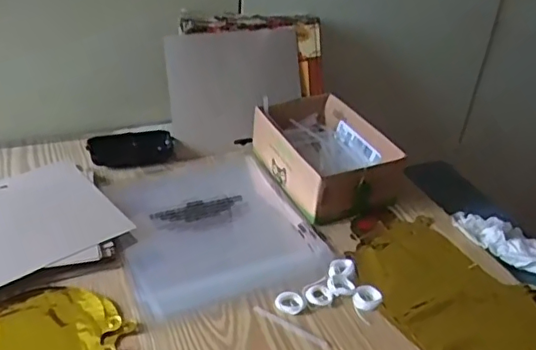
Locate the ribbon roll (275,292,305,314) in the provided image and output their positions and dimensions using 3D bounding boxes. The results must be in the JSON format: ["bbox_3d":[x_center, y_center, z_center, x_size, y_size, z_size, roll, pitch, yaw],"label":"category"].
[{"bbox_3d":[0.022,0.126,0.556,0.028,0.008,0.024,3,34,-2],"label":"ribbon roll"}]

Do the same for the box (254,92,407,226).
[{"bbox_3d":[0.069,-0.031,0.740,0.135,0.067,0.210,-14,38,-25],"label":"box"}]

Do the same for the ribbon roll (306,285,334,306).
[{"bbox_3d":[0.051,0.121,0.567,0.025,0.004,0.024,3,34,-2],"label":"ribbon roll"}]

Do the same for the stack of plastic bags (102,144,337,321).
[{"bbox_3d":[-0.071,0.049,0.670,0.210,0.012,0.263,-11,37,-22],"label":"stack of plastic bags"}]

